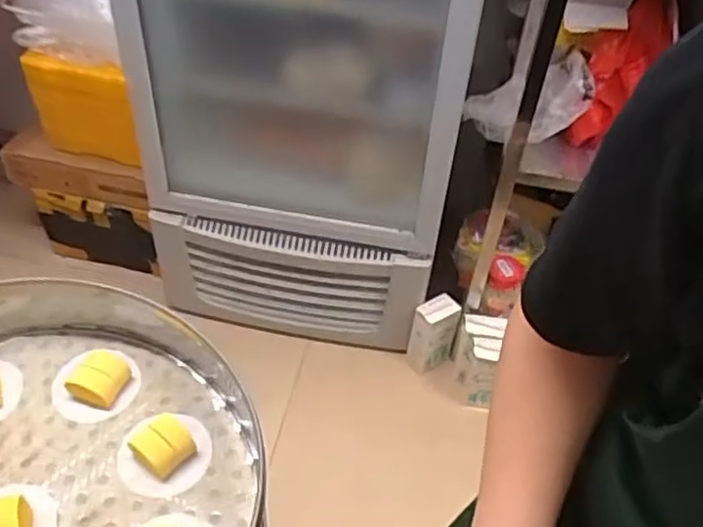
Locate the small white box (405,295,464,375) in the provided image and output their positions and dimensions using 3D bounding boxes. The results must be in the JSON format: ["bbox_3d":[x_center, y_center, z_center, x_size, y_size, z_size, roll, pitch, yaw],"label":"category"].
[{"bbox_3d":[0.205,0.178,1.641,0.112,0.214,0.067,-19,48,-22],"label":"small white box"}]

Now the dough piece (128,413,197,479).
[{"bbox_3d":[-0.200,0.188,0.699,0.059,0.043,0.059,32,50,26],"label":"dough piece"}]

